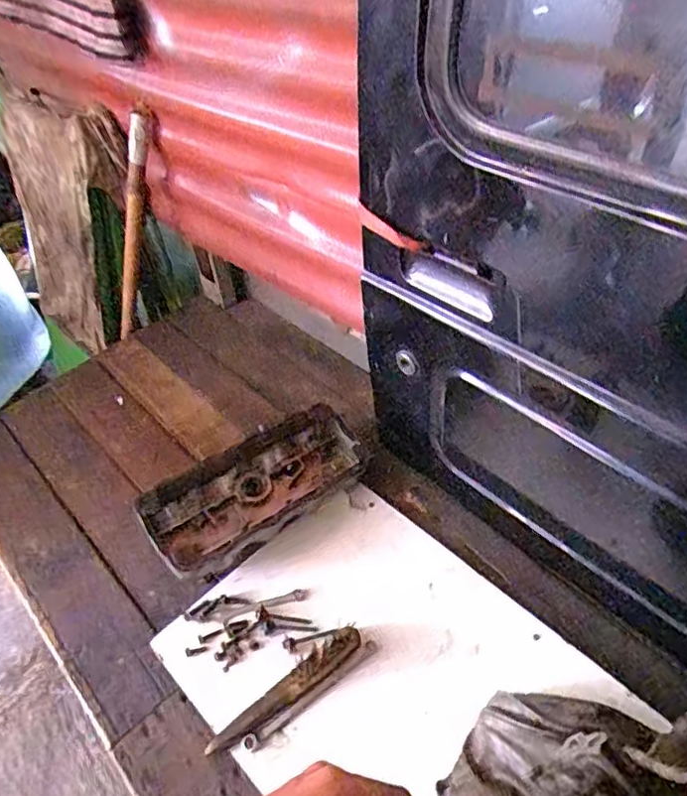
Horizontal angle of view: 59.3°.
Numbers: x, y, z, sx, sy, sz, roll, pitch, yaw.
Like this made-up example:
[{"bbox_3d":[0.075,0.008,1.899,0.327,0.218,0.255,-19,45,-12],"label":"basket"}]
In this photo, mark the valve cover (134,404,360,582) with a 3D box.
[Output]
[{"bbox_3d":[-0.126,0.136,0.888,0.322,0.069,0.153,-28,50,-24],"label":"valve cover"}]

